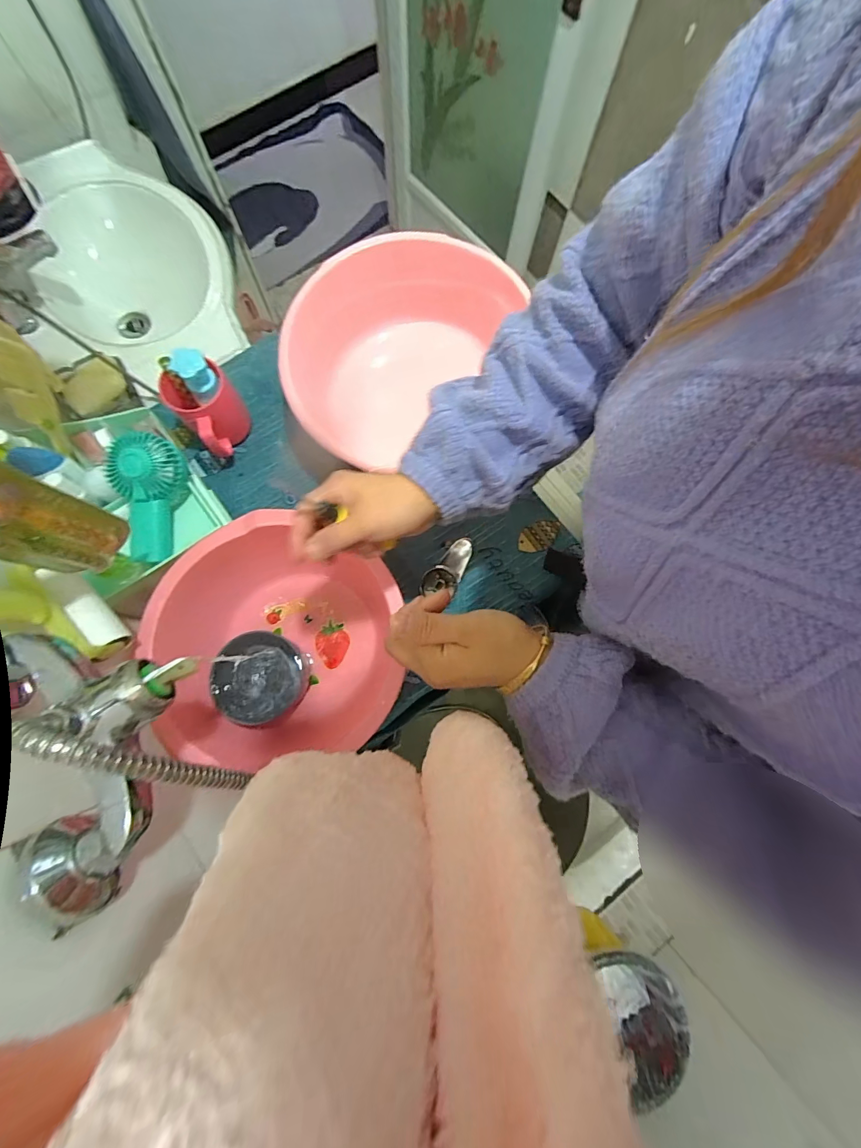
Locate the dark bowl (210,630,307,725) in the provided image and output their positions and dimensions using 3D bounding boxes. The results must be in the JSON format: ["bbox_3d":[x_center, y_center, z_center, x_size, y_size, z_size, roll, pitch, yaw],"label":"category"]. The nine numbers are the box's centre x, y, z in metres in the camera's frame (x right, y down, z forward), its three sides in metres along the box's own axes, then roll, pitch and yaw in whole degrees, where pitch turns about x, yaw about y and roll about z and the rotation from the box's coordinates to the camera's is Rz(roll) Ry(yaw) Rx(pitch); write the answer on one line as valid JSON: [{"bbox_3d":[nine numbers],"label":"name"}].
[{"bbox_3d":[-0.218,0.131,0.523,0.109,0.056,0.108,1,68,-36],"label":"dark bowl"}]

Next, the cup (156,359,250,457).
[{"bbox_3d":[-0.300,-0.227,0.571,0.081,0.109,0.096,-44,82,-8],"label":"cup"}]

